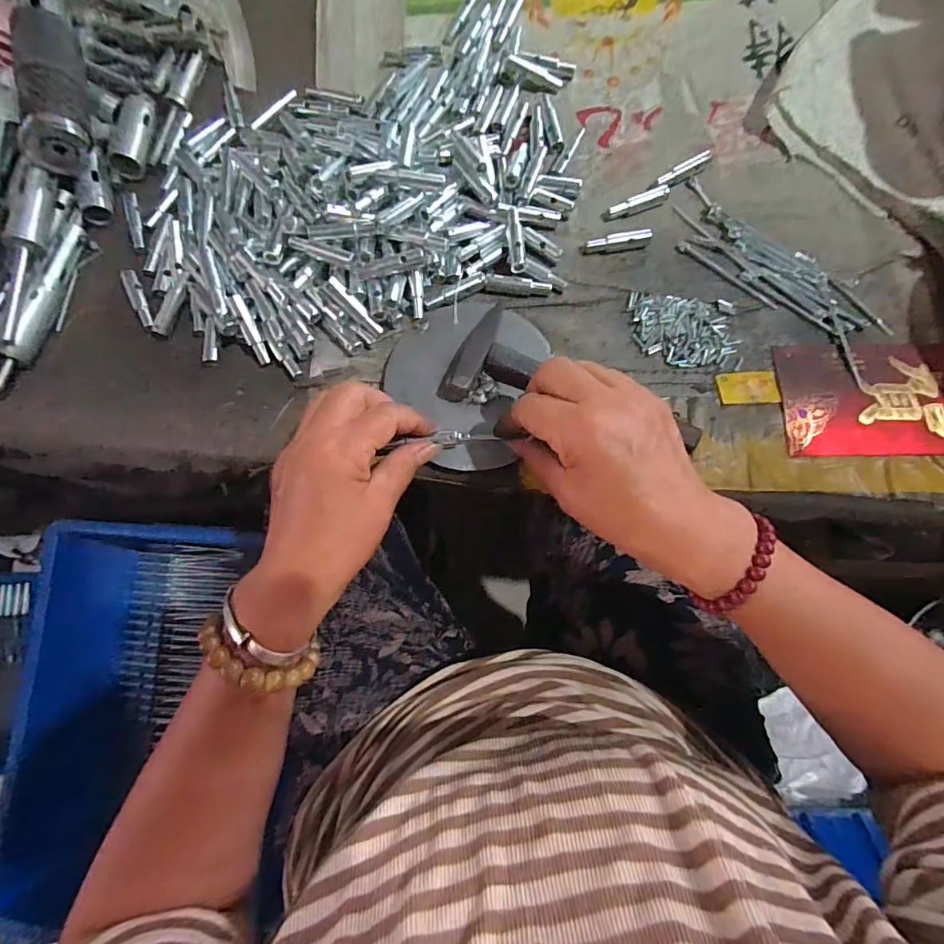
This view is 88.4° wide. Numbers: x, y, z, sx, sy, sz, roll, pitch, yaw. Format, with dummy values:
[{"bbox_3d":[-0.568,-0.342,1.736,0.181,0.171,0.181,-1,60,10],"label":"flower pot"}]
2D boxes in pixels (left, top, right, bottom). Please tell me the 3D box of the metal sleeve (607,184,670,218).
[{"bbox_3d":[0.133,-0.214,0.385,0.050,0.009,0.013,-22,80,-5],"label":"metal sleeve"}]

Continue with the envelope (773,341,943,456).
[{"bbox_3d":[0.305,-0.055,0.352,0.155,0.005,0.086,0,79,-1],"label":"envelope"}]

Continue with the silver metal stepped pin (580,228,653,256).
[{"bbox_3d":[0.112,-0.178,0.375,0.052,0.012,0.011,-11,79,-3],"label":"silver metal stepped pin"}]

